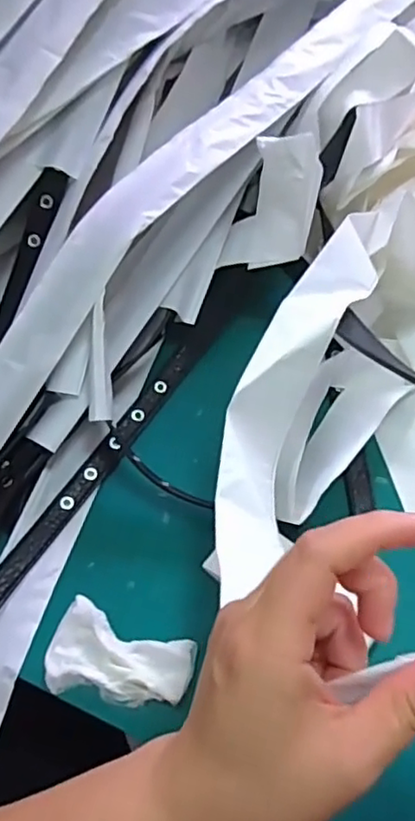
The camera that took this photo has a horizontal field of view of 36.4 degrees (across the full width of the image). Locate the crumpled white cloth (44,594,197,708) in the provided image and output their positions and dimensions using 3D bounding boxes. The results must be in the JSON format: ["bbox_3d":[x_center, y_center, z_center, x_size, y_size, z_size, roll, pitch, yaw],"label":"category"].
[{"bbox_3d":[-0.059,0.162,0.406,0.091,0.007,0.054,18,64,12],"label":"crumpled white cloth"}]

